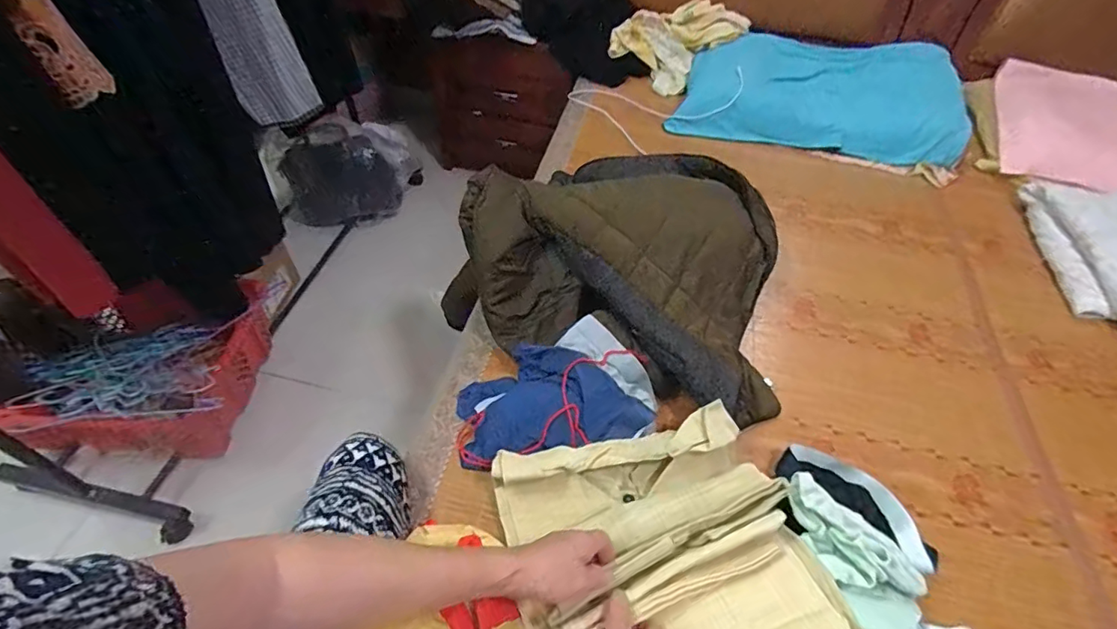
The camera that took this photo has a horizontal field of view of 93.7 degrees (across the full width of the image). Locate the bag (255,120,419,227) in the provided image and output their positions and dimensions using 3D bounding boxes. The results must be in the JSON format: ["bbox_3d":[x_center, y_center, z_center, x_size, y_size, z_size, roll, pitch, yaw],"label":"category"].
[{"bbox_3d":[-0.618,-0.403,1.517,0.387,0.258,0.150,-18,52,-17],"label":"bag"}]

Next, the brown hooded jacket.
[{"bbox_3d":[0.126,-0.114,0.871,0.497,0.191,0.454,17,50,12],"label":"brown hooded jacket"}]

